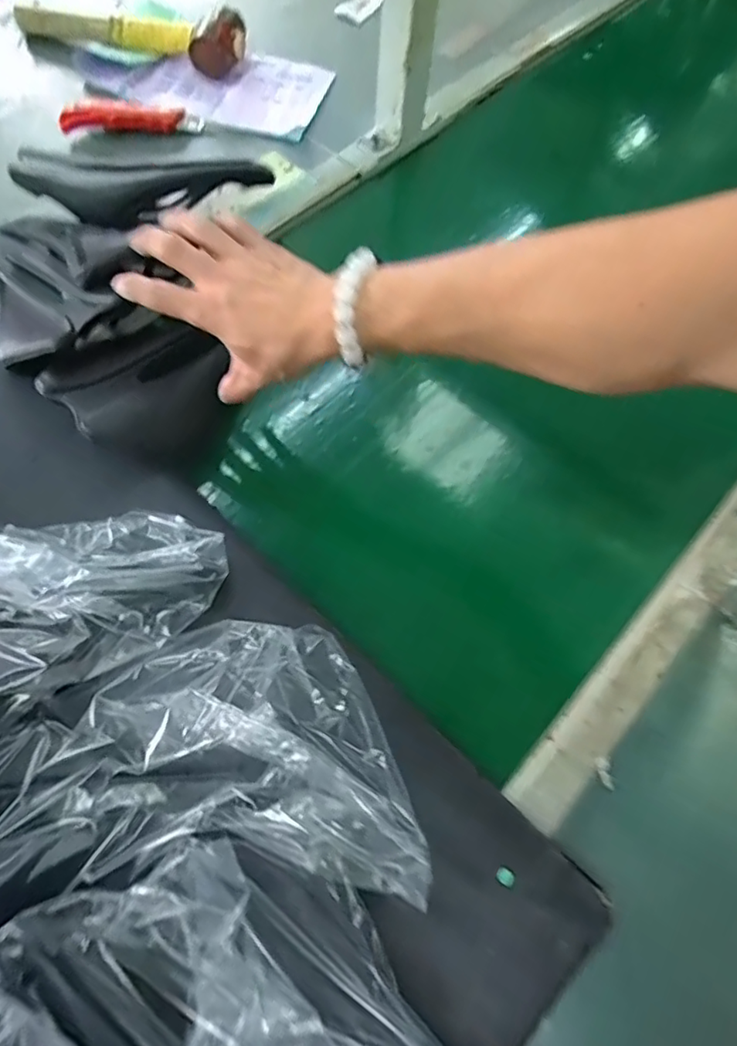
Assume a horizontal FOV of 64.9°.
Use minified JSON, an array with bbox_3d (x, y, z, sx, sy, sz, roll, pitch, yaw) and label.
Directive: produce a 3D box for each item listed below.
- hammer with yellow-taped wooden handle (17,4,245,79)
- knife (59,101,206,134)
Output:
[{"bbox_3d":[-0.272,-0.572,0.665,0.270,0.046,0.074,16,66,4],"label":"hammer with yellow-taped wooden handle"},{"bbox_3d":[-0.255,-0.438,0.621,0.145,0.023,0.017,-8,67,-7],"label":"knife"}]

